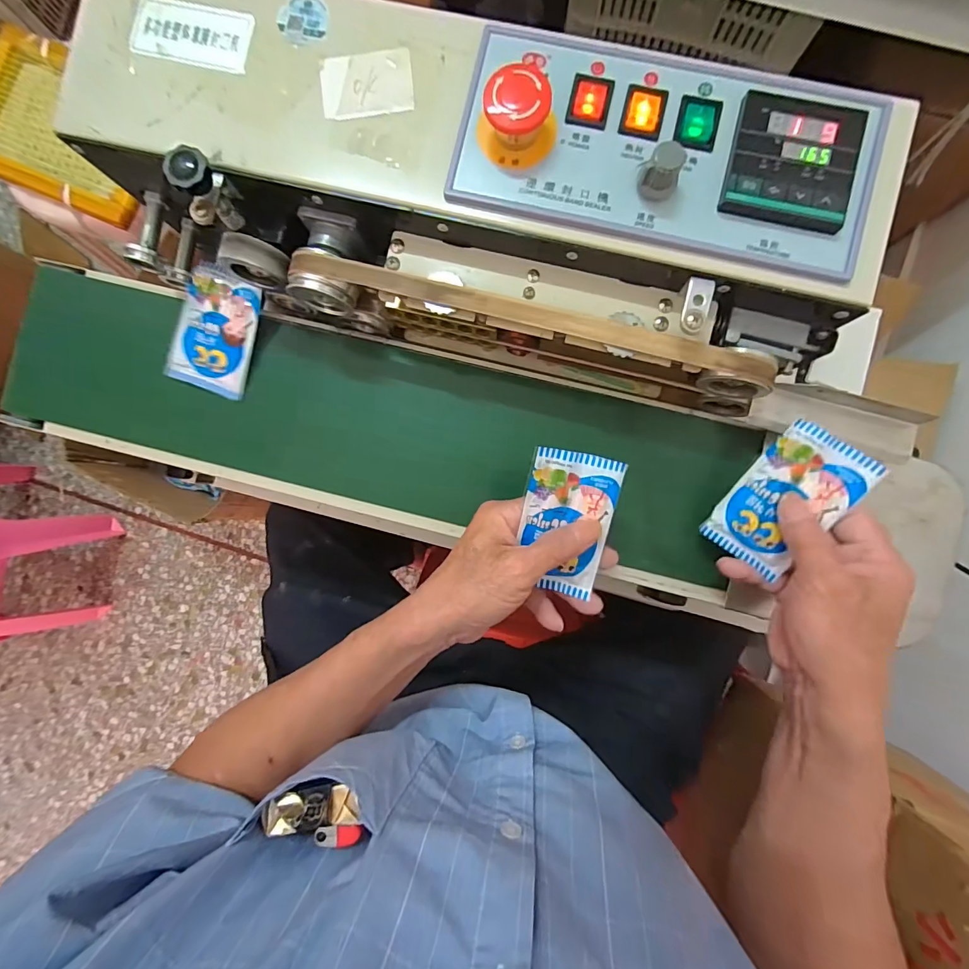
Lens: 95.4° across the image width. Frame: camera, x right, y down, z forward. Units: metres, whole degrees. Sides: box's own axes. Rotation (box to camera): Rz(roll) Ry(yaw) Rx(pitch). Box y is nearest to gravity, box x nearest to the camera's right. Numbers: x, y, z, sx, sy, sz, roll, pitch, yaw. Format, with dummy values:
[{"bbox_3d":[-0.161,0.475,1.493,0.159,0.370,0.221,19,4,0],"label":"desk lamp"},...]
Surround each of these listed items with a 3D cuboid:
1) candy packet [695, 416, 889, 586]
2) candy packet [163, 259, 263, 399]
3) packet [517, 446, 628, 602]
[{"bbox_3d":[0.216,0.012,0.317,0.063,0.008,0.103,38,113,15],"label":"candy packet"},{"bbox_3d":[-0.230,-0.131,0.376,0.070,0.014,0.099,18,90,3],"label":"candy packet"},{"bbox_3d":[0.058,0.027,0.317,0.064,0.005,0.100,11,103,-3],"label":"packet"}]

